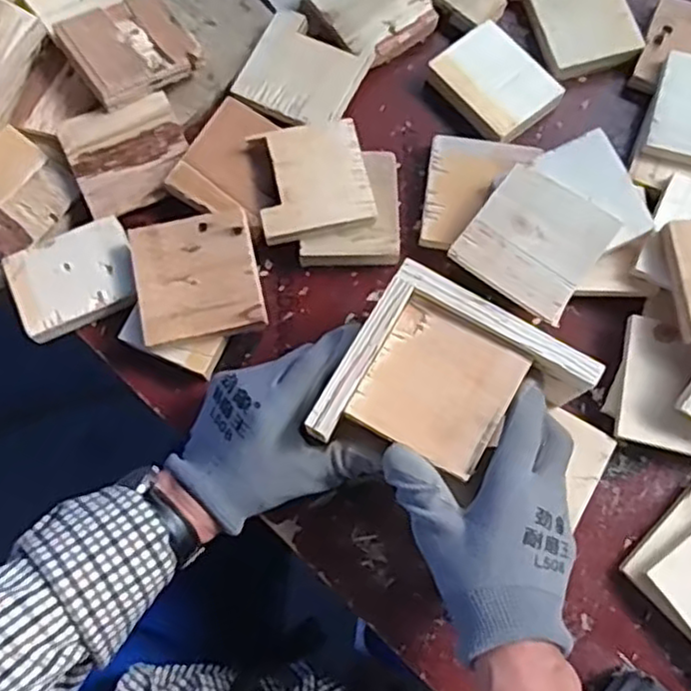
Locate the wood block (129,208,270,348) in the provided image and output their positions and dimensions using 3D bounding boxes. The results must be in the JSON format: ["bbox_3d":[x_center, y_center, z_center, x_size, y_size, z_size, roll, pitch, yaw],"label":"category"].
[{"bbox_3d":[-0.109,-0.050,0.508,0.088,0.019,0.092,-12,78,-5],"label":"wood block"}]

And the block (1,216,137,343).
[{"bbox_3d":[-0.206,-0.052,0.522,0.090,0.016,0.072,-22,79,-7],"label":"block"}]

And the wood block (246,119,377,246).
[{"bbox_3d":[-0.026,-0.126,0.529,0.083,0.019,0.087,-11,78,-5],"label":"wood block"}]

